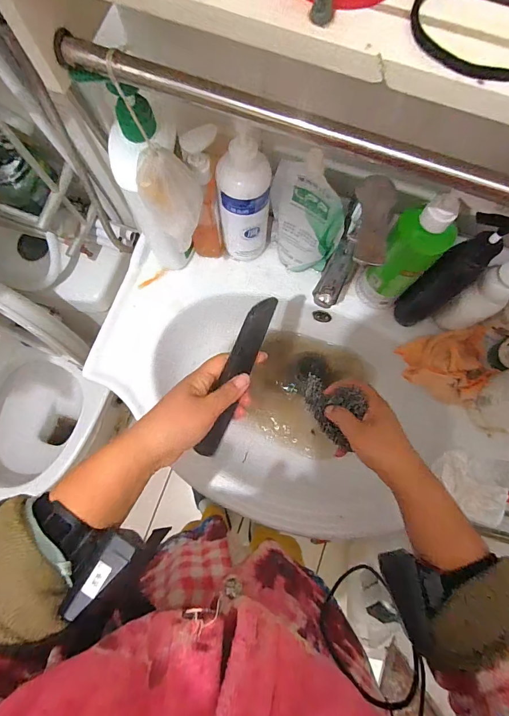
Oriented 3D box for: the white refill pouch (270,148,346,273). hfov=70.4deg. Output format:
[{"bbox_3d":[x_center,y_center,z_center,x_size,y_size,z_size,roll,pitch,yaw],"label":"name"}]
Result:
[{"bbox_3d":[0.061,-0.175,0.449,0.103,0.209,0.038,41,82,7],"label":"white refill pouch"}]

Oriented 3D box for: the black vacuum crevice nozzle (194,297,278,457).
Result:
[{"bbox_3d":[-0.022,0.026,0.374,0.030,0.013,0.187,15,109,-17],"label":"black vacuum crevice nozzle"}]

